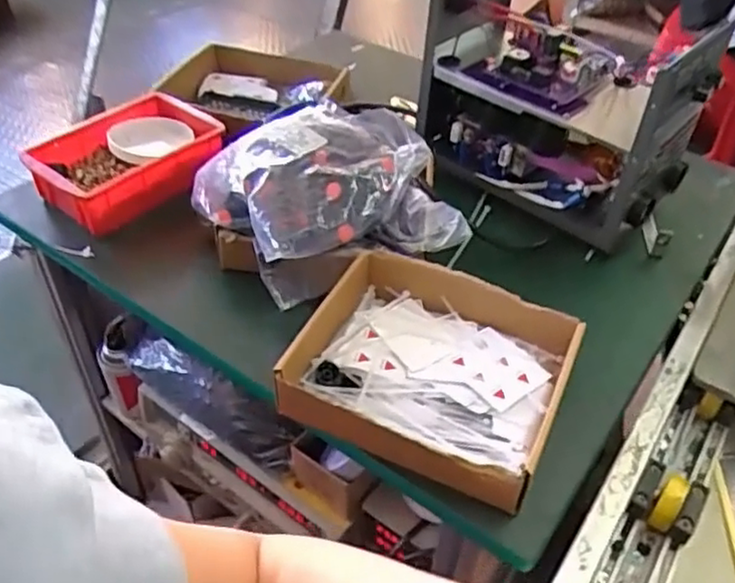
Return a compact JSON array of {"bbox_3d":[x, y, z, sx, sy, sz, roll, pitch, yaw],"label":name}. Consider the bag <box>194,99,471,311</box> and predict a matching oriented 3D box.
[{"bbox_3d":[-0.048,-0.100,0.692,0.227,0.092,0.218,-14,45,-18],"label":"bag"}]

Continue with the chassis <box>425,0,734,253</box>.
[{"bbox_3d":[0.202,-0.207,0.765,0.166,0.211,0.302,-31,52,-31],"label":"chassis"}]

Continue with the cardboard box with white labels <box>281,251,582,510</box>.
[{"bbox_3d":[0.049,0.060,0.586,0.222,0.053,0.182,19,45,18],"label":"cardboard box with white labels"}]

